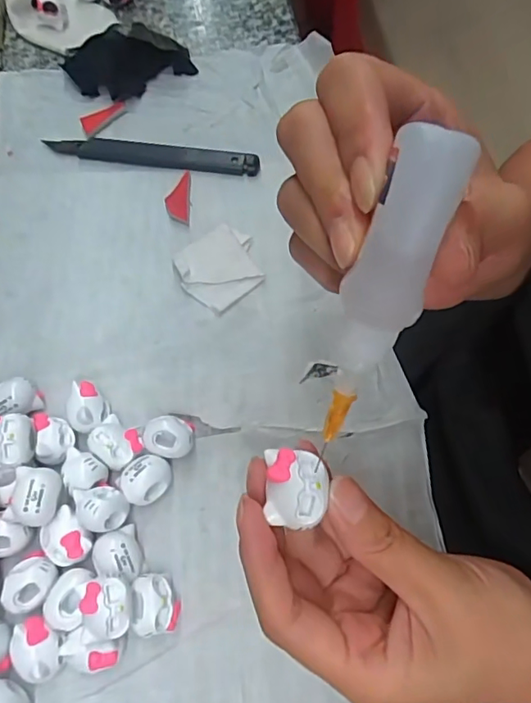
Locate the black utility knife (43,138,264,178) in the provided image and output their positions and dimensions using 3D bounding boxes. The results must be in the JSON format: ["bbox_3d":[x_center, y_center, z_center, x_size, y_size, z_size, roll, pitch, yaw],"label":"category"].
[{"bbox_3d":[-0.076,-0.133,0.347,0.143,0.007,0.019,10,67,5],"label":"black utility knife"}]

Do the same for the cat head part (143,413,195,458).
[{"bbox_3d":[-0.048,0.044,0.261,0.023,0.019,0.020,2,66,2],"label":"cat head part"}]

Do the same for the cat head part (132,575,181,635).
[{"bbox_3d":[-0.048,0.113,0.232,0.019,0.019,0.024,-5,66,-2],"label":"cat head part"}]

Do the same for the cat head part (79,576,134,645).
[{"bbox_3d":[-0.065,0.108,0.217,0.020,0.017,0.023,-6,66,-2],"label":"cat head part"}]

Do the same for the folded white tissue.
[{"bbox_3d":[-0.027,-0.051,0.307,0.049,0.007,0.048,-41,72,-16],"label":"folded white tissue"}]

